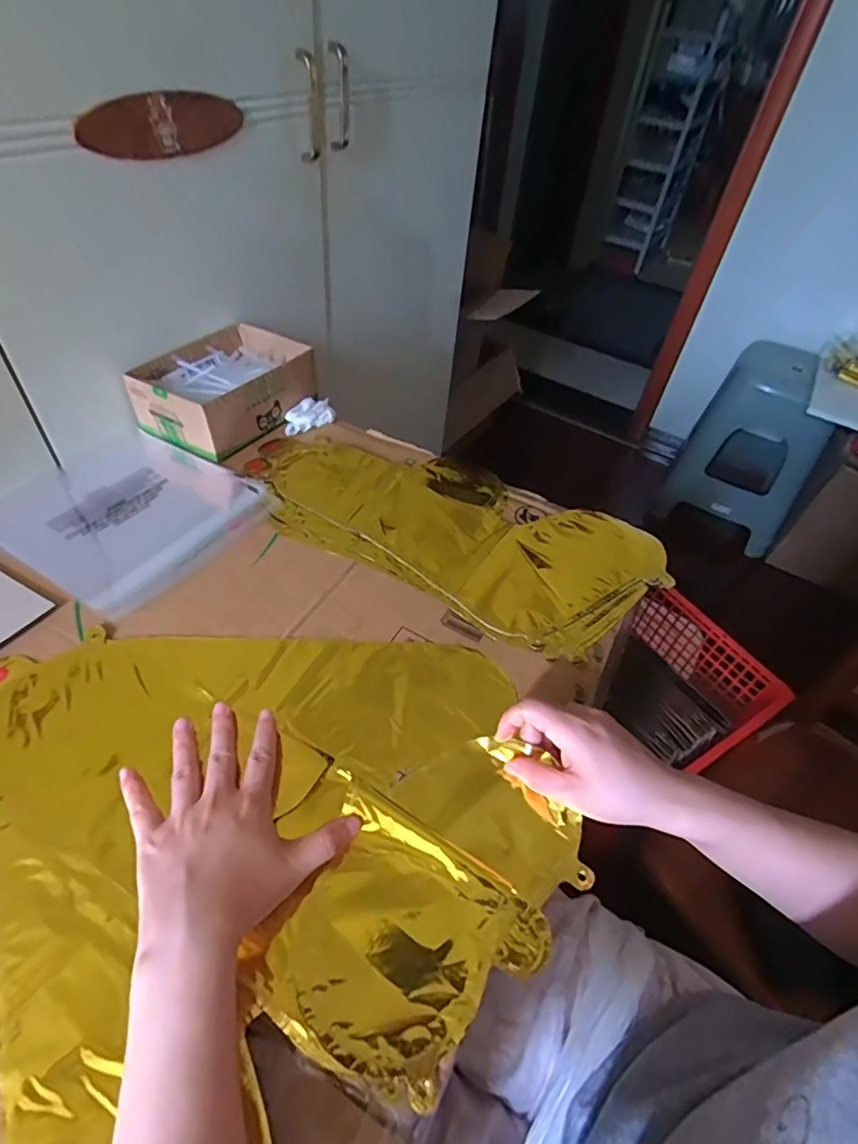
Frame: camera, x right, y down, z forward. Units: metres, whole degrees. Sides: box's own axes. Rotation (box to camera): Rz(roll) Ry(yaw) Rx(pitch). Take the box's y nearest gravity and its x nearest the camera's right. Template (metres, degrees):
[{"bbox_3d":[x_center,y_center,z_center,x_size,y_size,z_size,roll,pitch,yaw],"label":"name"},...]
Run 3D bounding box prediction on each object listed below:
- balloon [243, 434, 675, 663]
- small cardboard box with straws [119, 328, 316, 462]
[{"bbox_3d":[0.014,-0.062,0.576,0.434,0.013,0.207,24,49,16],"label":"balloon"},{"bbox_3d":[-0.251,-0.230,0.673,0.153,0.064,0.195,27,50,18],"label":"small cardboard box with straws"}]

